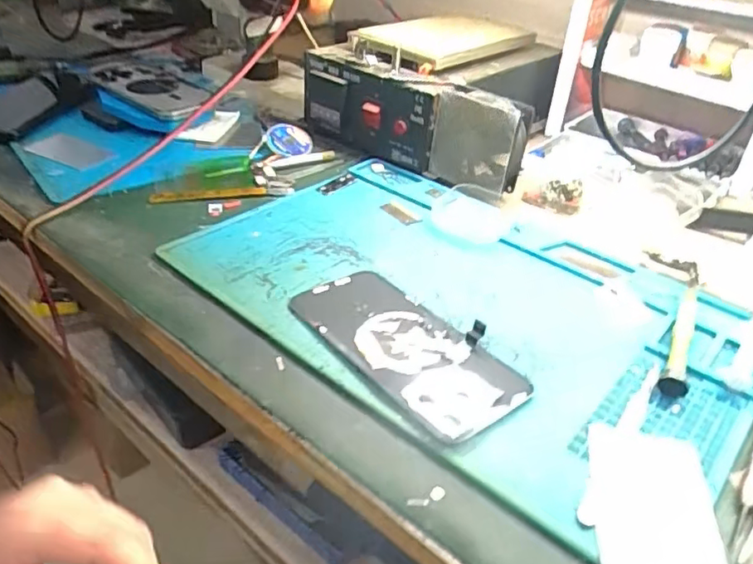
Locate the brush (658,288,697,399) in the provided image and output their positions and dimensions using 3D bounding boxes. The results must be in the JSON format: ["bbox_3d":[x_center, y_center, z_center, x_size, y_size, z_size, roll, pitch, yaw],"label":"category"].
[{"bbox_3d":[0.200,0.034,0.391,0.013,0.010,0.121,19,40,21],"label":"brush"}]

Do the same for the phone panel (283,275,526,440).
[{"bbox_3d":[0.015,0.037,0.370,0.070,0.006,0.154,-27,46,-33],"label":"phone panel"}]

